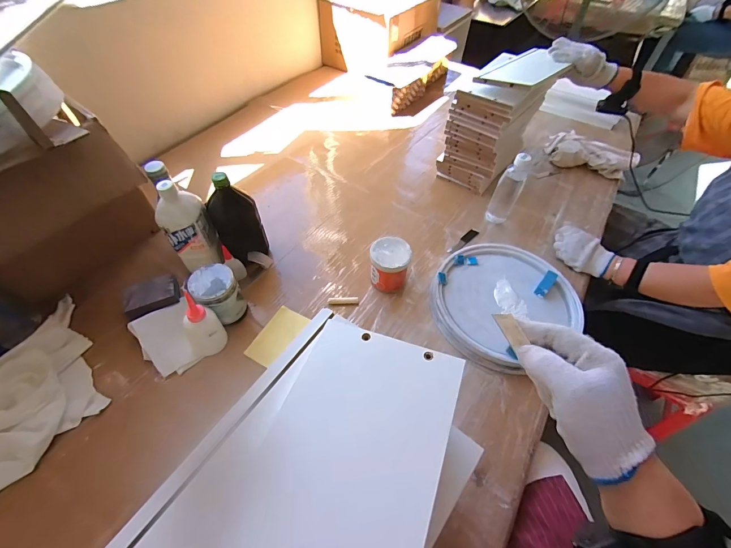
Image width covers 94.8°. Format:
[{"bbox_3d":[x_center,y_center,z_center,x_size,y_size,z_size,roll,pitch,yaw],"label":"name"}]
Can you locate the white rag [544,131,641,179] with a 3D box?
[{"bbox_3d":[0.702,-0.373,1.060,0.266,0.043,0.154,32,58,22],"label":"white rag"}]

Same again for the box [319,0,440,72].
[{"bbox_3d":[0.064,-1.052,1.431,0.335,0.236,0.473,29,57,20],"label":"box"}]

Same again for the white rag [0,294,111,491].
[{"bbox_3d":[-0.602,0.188,0.574,0.207,0.058,0.302,-31,59,-23],"label":"white rag"}]

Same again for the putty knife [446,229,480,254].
[{"bbox_3d":[0.245,-0.081,0.841,0.020,0.006,0.114,38,60,25],"label":"putty knife"}]

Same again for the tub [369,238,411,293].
[{"bbox_3d":[0.050,-0.015,0.717,0.079,0.095,0.078,1,52,-1],"label":"tub"}]

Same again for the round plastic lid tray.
[{"bbox_3d":[0.281,0.051,0.710,0.288,0.035,0.259,-28,58,-21],"label":"round plastic lid tray"}]

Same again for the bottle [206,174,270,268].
[{"bbox_3d":[-0.267,-0.102,0.708,0.092,0.221,0.061,-37,61,-26],"label":"bottle"}]

